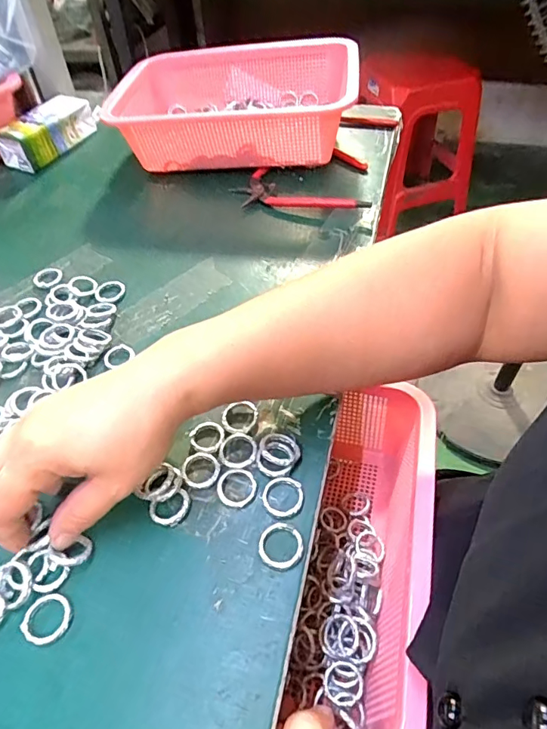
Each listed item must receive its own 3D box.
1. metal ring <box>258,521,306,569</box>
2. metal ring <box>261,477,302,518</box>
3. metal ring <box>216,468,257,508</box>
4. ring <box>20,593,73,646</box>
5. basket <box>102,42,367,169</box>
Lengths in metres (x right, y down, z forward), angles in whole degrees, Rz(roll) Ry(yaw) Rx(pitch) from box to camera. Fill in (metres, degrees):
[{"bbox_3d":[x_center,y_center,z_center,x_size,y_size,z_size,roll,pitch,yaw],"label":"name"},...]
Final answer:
[{"bbox_3d":[0.004,0.102,0.266,0.025,0.005,0.024,-2,50,2],"label":"metal ring"},{"bbox_3d":[0.005,0.079,0.283,0.024,0.004,0.025,-2,50,2],"label":"metal ring"},{"bbox_3d":[-0.022,0.075,0.288,0.023,0.006,0.023,-2,50,2],"label":"metal ring"},{"bbox_3d":[-0.118,0.133,0.247,0.023,0.004,0.024,-2,50,2],"label":"ring"},{"bbox_3d":[-0.043,-0.294,0.551,0.264,0.084,0.196,5,51,8],"label":"basket"}]

